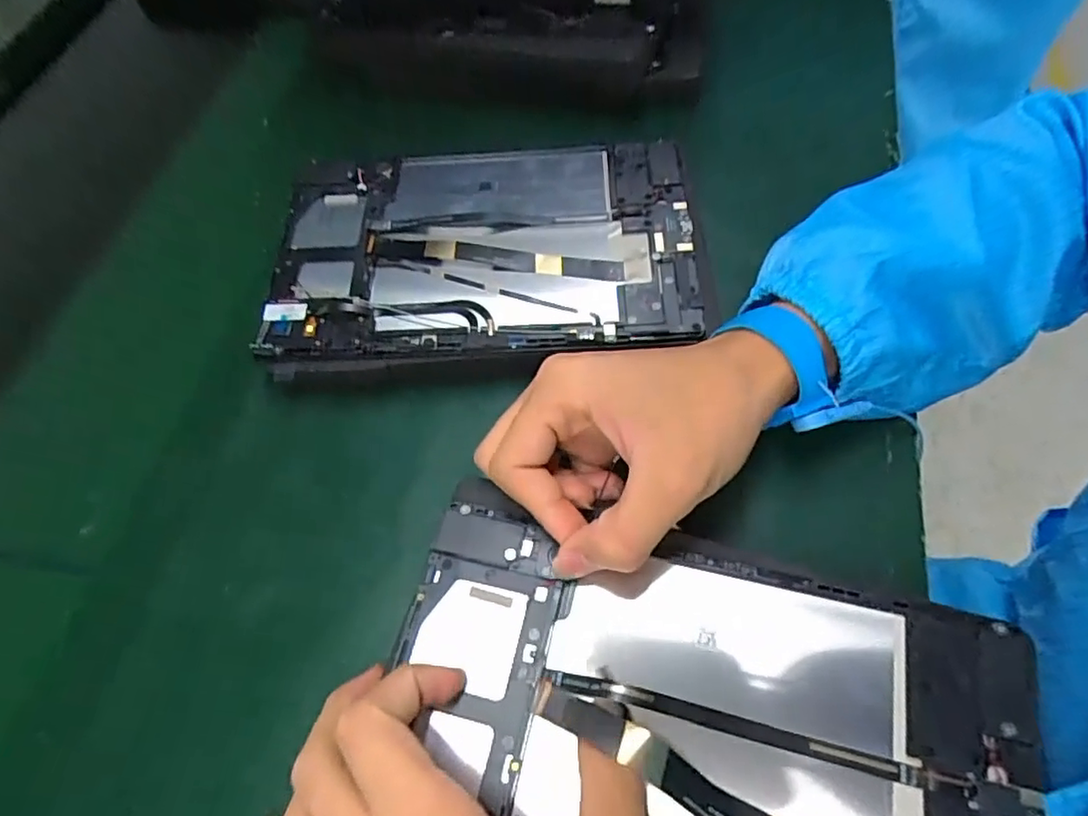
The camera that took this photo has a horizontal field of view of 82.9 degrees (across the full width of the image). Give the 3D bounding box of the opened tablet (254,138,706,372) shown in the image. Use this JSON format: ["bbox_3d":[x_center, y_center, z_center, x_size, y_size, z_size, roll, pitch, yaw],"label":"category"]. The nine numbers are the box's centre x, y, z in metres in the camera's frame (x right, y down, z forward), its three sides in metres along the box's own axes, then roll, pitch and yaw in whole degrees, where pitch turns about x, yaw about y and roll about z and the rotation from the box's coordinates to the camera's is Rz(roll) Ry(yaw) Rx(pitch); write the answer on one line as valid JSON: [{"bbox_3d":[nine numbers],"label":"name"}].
[{"bbox_3d":[-0.035,-0.093,0.353,0.235,0.009,0.149,-3,64,3],"label":"opened tablet"}]

